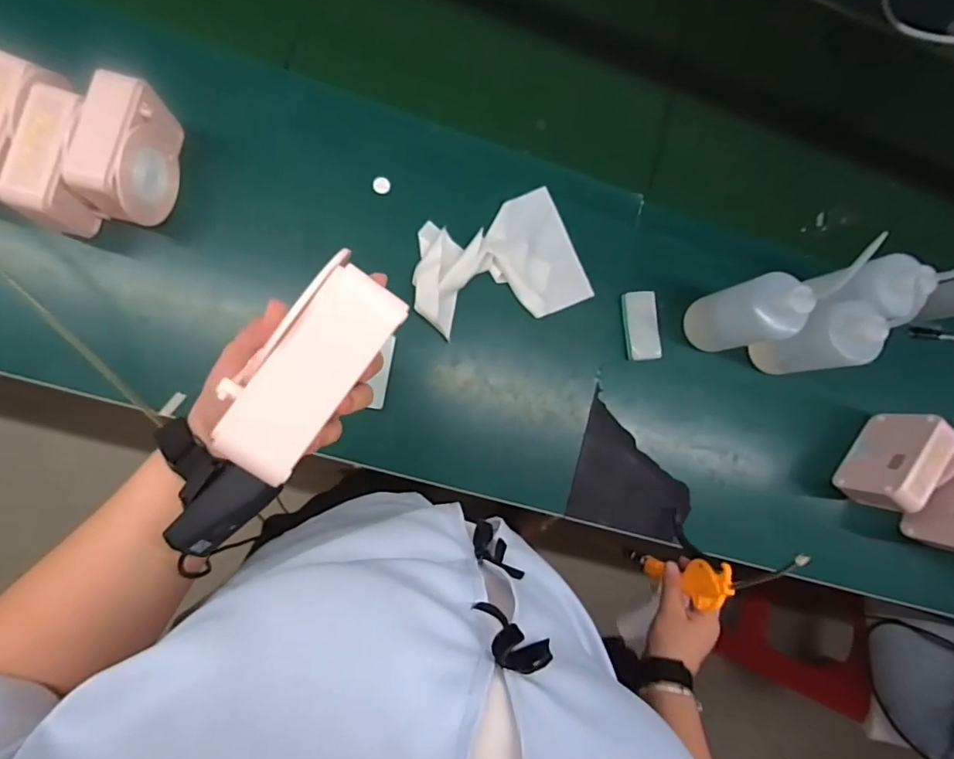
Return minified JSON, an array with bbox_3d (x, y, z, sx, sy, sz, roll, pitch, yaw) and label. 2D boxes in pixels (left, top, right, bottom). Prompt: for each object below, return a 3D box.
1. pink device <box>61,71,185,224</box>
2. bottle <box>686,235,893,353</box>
[{"bbox_3d":[-0.370,-0.240,0.556,0.067,0.084,0.131,16,83,-8],"label":"pink device"},{"bbox_3d":[0.336,-0.081,0.606,0.070,0.242,0.079,-12,88,-10],"label":"bottle"}]

